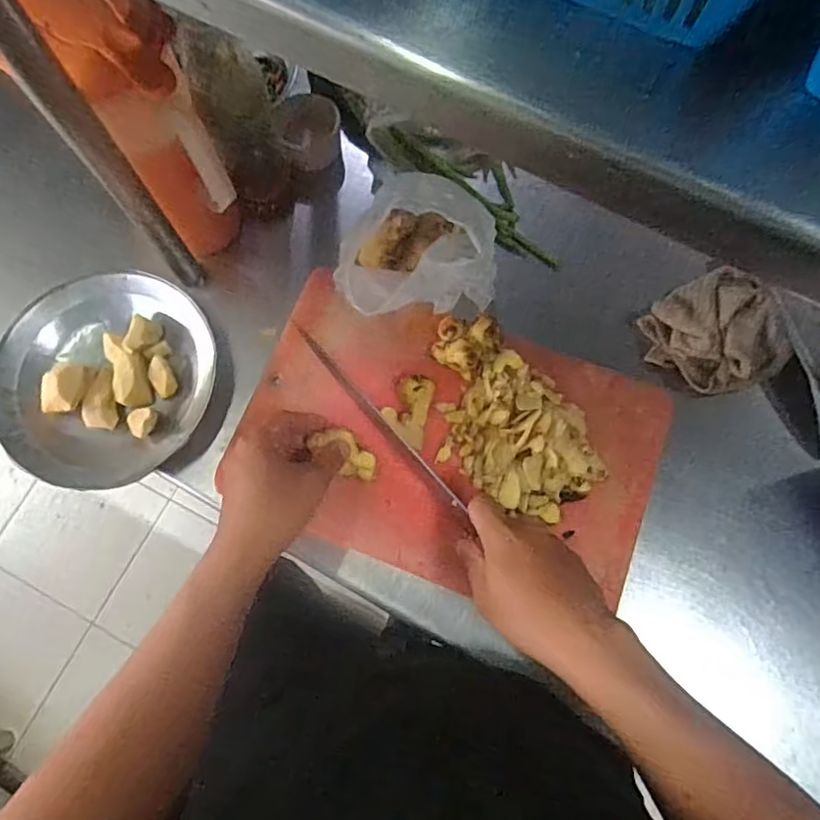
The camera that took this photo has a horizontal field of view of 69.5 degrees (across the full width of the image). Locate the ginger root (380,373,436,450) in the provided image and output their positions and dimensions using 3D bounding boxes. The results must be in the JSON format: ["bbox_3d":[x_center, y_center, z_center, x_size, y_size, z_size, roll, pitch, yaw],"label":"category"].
[{"bbox_3d":[-0.003,0.000,0.531,0.040,0.034,0.057,14,75,3],"label":"ginger root"}]

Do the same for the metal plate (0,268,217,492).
[{"bbox_3d":[-0.276,-0.030,0.543,0.192,0.034,0.193,0,75,0],"label":"metal plate"}]

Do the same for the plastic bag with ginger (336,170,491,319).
[{"bbox_3d":[0.003,-0.142,0.534,0.135,0.094,0.109,-8,75,-3],"label":"plastic bag with ginger"}]

